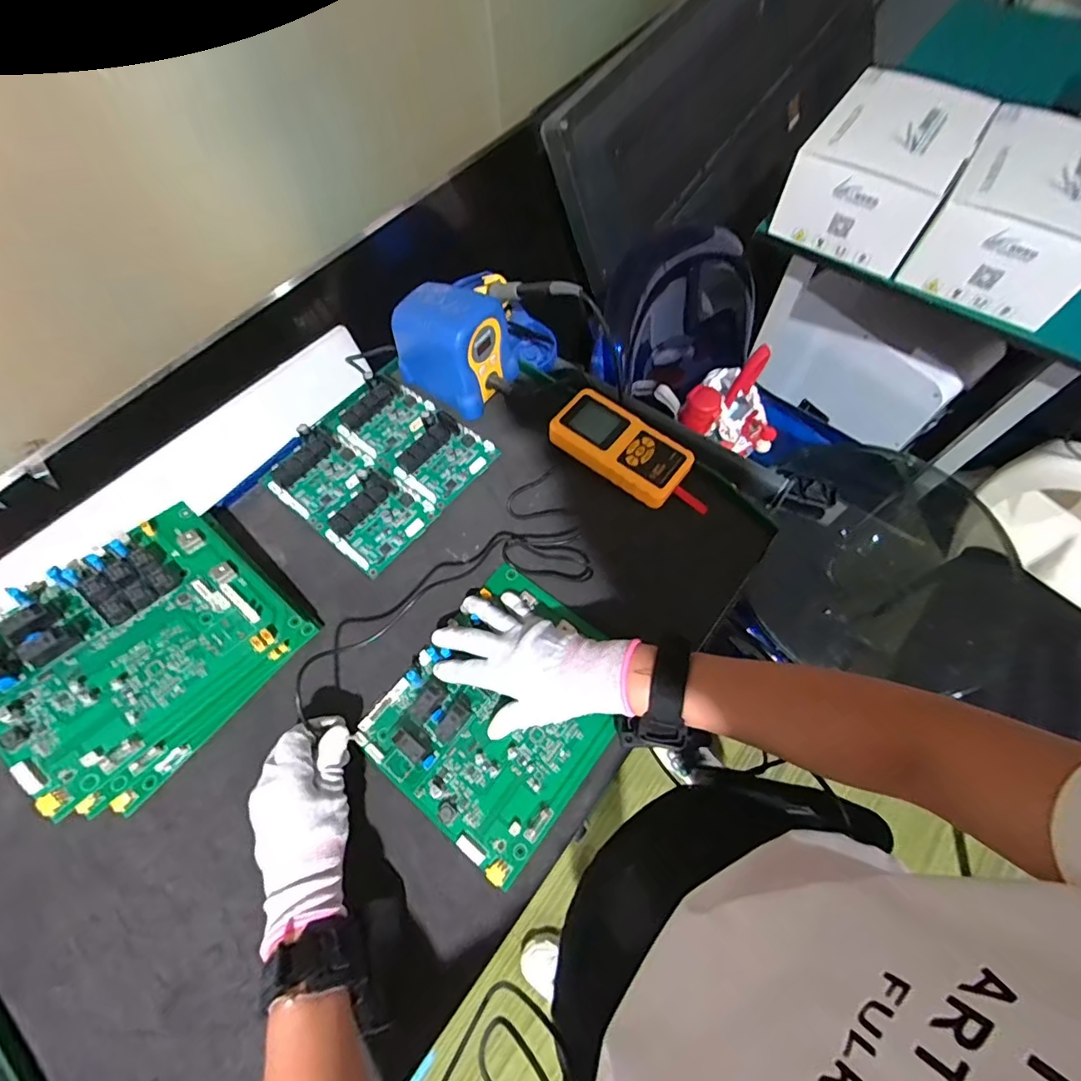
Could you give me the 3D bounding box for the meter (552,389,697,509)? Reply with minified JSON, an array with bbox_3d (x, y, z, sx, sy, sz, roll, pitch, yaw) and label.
[{"bbox_3d":[0.083,-0.098,0.537,0.141,0.031,0.071,36,72,17],"label":"meter"}]

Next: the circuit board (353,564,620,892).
[{"bbox_3d":[-0.029,0.136,0.433,0.171,0.033,0.202,36,72,17],"label":"circuit board"}]

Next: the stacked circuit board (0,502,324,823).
[{"bbox_3d":[-0.332,0.084,0.434,0.171,0.098,0.204,37,72,18],"label":"stacked circuit board"}]

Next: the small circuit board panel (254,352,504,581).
[{"bbox_3d":[-0.171,-0.085,0.553,0.176,0.020,0.190,36,72,17],"label":"small circuit board panel"}]

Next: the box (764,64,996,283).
[{"bbox_3d":[0.528,-0.580,0.808,0.201,0.137,0.254,32,71,16],"label":"box"}]

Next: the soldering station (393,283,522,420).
[{"bbox_3d":[-0.095,-0.211,0.560,0.109,0.104,0.087,34,71,17],"label":"soldering station"}]

